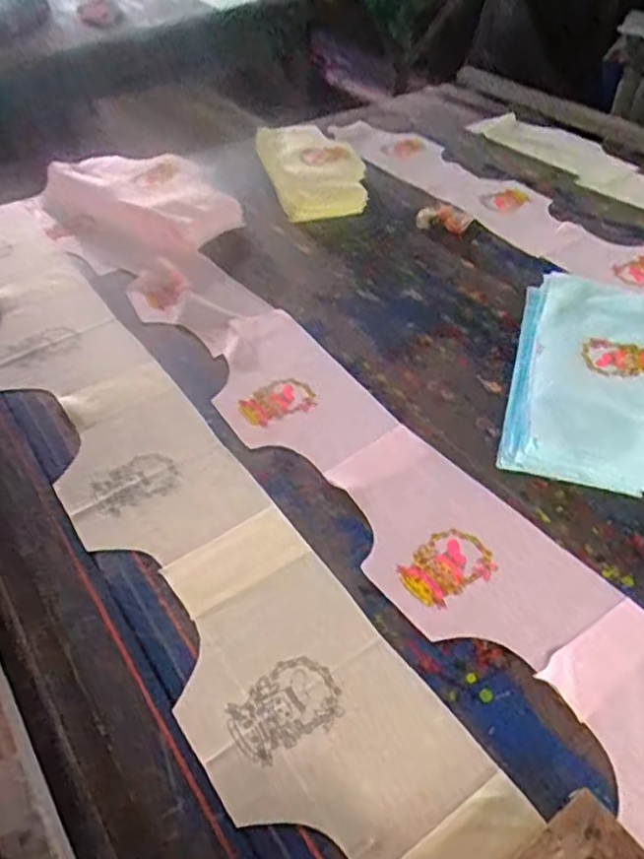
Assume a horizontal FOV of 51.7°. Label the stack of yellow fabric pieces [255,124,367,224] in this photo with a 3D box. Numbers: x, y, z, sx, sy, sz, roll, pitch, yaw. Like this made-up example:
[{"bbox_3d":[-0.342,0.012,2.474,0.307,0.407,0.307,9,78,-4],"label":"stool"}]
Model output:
[{"bbox_3d":[-0.018,-0.427,1.077,0.165,0.052,0.237,-7,46,-5],"label":"stack of yellow fabric pieces"}]

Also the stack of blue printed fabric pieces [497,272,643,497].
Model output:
[{"bbox_3d":[0.310,-0.062,0.736,0.188,0.050,0.306,12,47,13],"label":"stack of blue printed fabric pieces"}]

